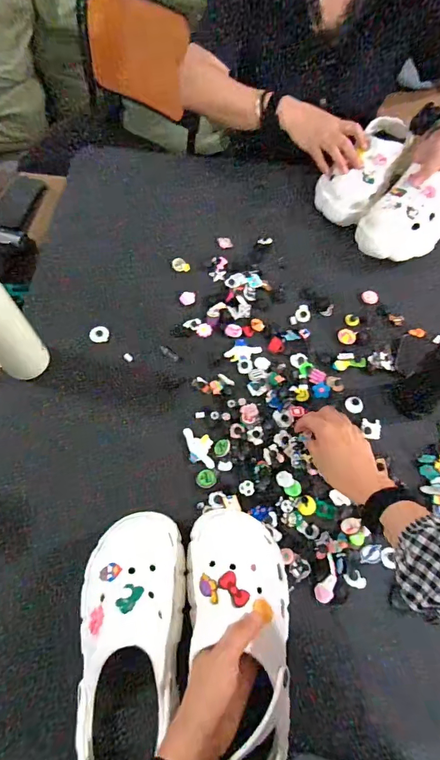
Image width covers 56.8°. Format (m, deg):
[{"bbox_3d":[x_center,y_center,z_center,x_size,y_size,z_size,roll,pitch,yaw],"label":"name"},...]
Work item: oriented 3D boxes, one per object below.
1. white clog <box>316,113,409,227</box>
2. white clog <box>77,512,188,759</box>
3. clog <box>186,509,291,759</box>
[{"bbox_3d":[0.280,-0.401,0.791,0.110,0.091,0.238,37,68,14],"label":"white clog"},{"bbox_3d":[-0.091,0.265,0.419,0.101,0.078,0.235,2,63,0],"label":"white clog"},{"bbox_3d":[0.026,0.258,0.427,0.109,0.083,0.238,-10,58,-6],"label":"clog"}]

